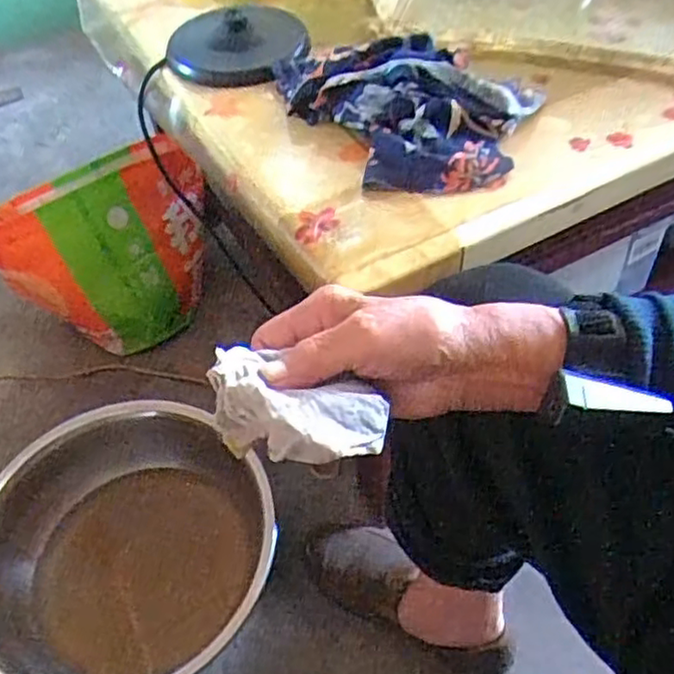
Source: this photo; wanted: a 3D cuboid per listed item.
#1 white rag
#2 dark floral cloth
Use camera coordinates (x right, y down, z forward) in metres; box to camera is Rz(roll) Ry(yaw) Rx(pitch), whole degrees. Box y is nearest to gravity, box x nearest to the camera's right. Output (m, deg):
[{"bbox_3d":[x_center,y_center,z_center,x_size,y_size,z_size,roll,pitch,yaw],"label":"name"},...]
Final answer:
[{"bbox_3d":[-0.023,0.046,0.390,0.100,0.045,0.053,14,53,7],"label":"white rag"},{"bbox_3d":[0.046,-0.222,0.630,0.255,0.051,0.181,23,56,20],"label":"dark floral cloth"}]

